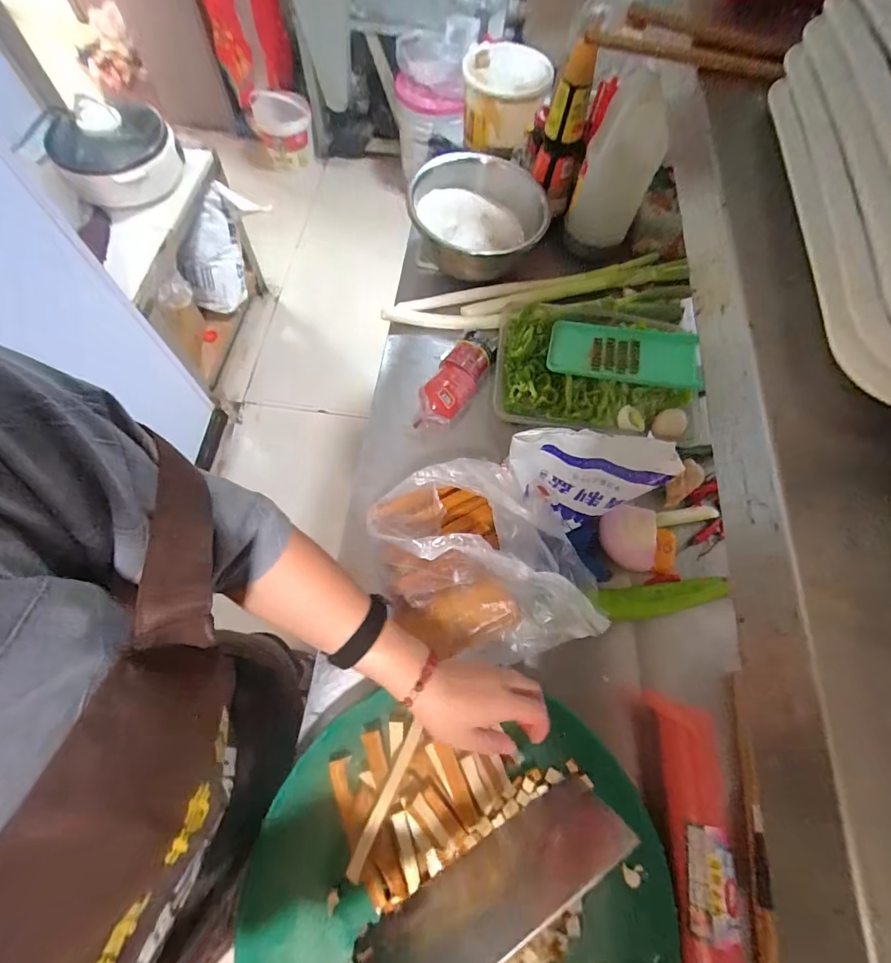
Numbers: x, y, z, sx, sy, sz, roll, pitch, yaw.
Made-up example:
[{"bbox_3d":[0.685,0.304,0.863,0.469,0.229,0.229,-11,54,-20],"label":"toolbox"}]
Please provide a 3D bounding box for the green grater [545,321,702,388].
[{"bbox_3d":[0.290,-0.208,0.721,0.234,0.026,0.117,10,65,7],"label":"green grater"}]

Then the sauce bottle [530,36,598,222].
[{"bbox_3d":[0.219,-0.624,0.806,0.083,0.271,0.069,19,68,4],"label":"sauce bottle"}]

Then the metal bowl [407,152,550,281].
[{"bbox_3d":[0.059,-0.488,0.816,0.238,0.100,0.281,-3,68,-4],"label":"metal bowl"}]

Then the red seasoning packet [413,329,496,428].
[{"bbox_3d":[0.020,-0.164,0.688,0.066,0.039,0.197,27,68,8],"label":"red seasoning packet"}]

